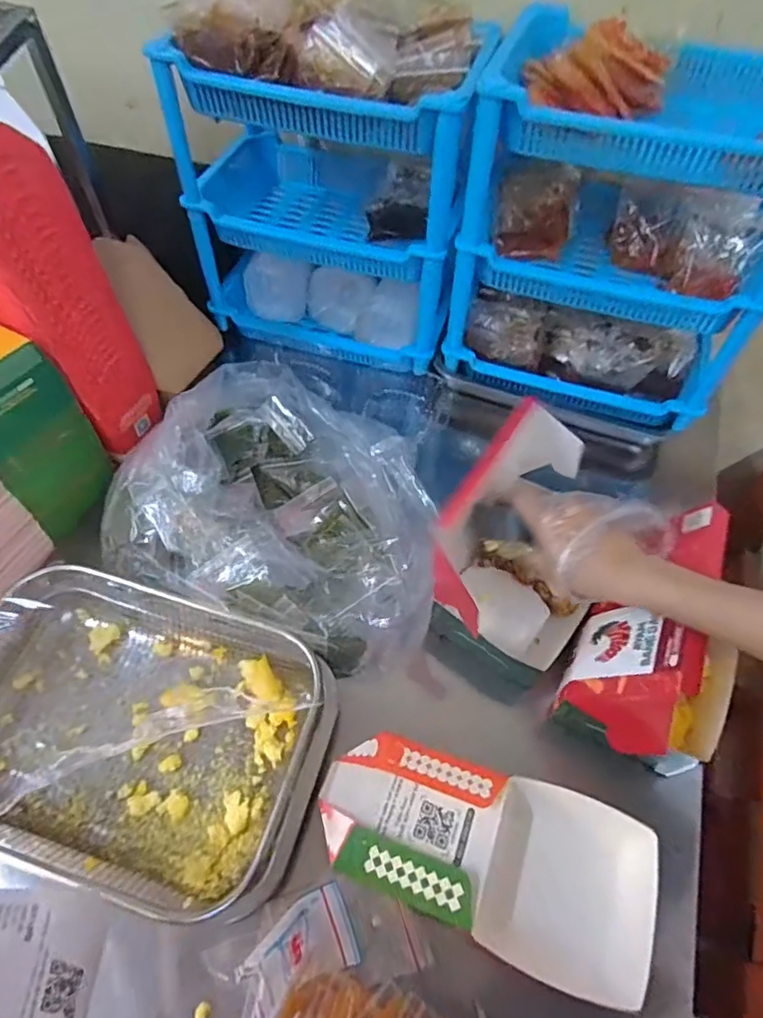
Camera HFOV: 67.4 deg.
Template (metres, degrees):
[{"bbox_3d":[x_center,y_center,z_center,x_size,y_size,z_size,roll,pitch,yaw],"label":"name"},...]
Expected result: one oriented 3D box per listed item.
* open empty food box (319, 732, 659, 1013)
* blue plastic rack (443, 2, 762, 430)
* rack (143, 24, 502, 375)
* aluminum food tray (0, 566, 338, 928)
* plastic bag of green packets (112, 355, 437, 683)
[{"bbox_3d":[0.078,0.260,0.446,0.250,0.056,0.127,19,57,9],"label":"open empty food box"},{"bbox_3d":[0.247,-0.279,0.602,0.302,0.304,0.189,21,57,10],"label":"blue plastic rack"},{"bbox_3d":[-0.052,-0.361,0.683,0.306,0.324,0.206,13,56,5],"label":"rack"},{"bbox_3d":[-0.207,0.178,0.472,0.310,0.071,0.210,16,56,7],"label":"aluminum food tray"},{"bbox_3d":[-0.089,-0.020,0.564,0.313,0.112,0.267,19,57,10],"label":"plastic bag of green packets"}]

